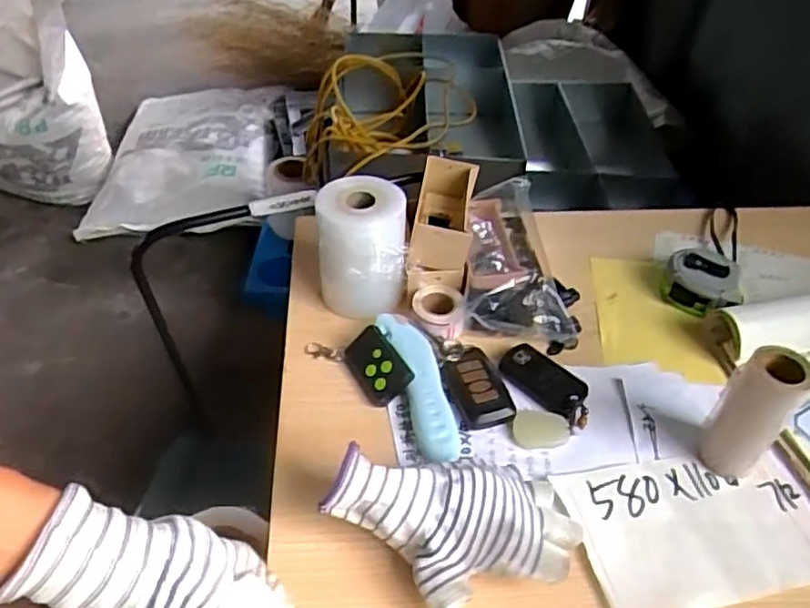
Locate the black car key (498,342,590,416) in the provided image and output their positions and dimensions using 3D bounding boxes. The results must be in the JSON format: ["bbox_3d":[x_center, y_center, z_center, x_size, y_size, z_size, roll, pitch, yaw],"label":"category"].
[{"bbox_3d":[0.110,0.058,0.516,0.069,0.008,0.044,32,52,26],"label":"black car key"}]

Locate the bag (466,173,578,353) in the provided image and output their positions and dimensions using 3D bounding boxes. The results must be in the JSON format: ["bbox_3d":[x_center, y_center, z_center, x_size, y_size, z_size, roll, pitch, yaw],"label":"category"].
[{"bbox_3d":[0.108,-0.048,0.596,0.100,0.056,0.176,8,45,5],"label":"bag"}]

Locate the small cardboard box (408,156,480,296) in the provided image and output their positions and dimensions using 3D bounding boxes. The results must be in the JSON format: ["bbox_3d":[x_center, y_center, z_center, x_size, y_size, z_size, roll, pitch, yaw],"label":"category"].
[{"bbox_3d":[0.033,-0.073,0.583,0.053,0.054,0.124,7,45,4],"label":"small cardboard box"}]

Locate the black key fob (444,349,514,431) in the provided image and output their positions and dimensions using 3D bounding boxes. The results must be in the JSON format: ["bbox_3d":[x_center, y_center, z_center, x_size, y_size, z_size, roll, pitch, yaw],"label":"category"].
[{"bbox_3d":[0.057,0.064,0.508,0.041,0.013,0.069,-10,46,-13],"label":"black key fob"}]

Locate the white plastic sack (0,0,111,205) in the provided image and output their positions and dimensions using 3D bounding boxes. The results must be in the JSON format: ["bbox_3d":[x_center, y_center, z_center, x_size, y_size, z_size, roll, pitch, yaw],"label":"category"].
[{"bbox_3d":[-0.969,-0.512,1.669,0.400,0.632,0.247,-14,46,-18],"label":"white plastic sack"}]

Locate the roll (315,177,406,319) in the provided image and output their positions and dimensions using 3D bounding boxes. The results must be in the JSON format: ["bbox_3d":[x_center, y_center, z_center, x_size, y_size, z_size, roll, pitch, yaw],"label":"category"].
[{"bbox_3d":[-0.036,-0.045,0.565,0.072,0.111,0.066,2,45,-2],"label":"roll"}]

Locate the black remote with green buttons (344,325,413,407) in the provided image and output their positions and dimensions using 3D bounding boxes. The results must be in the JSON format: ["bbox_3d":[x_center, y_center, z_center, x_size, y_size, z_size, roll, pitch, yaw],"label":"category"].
[{"bbox_3d":[-0.023,0.049,0.519,0.040,0.015,0.061,-41,51,7],"label":"black remote with green buttons"}]

